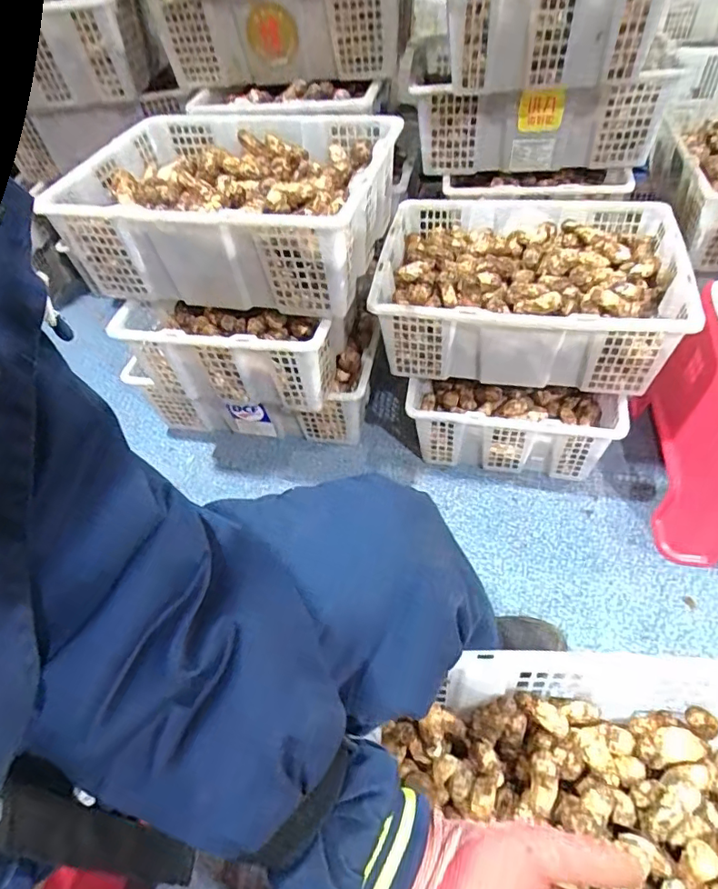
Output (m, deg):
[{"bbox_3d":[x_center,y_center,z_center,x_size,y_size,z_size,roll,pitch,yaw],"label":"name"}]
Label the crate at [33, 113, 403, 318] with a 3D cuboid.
[{"bbox_3d":[-0.180,-0.364,0.825,0.418,0.158,0.307,11,52,16],"label":"crate"}]

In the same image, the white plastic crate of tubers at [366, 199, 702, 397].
[{"bbox_3d":[0.278,-0.258,0.902,0.460,0.156,0.327,7,51,12],"label":"white plastic crate of tubers"}]

